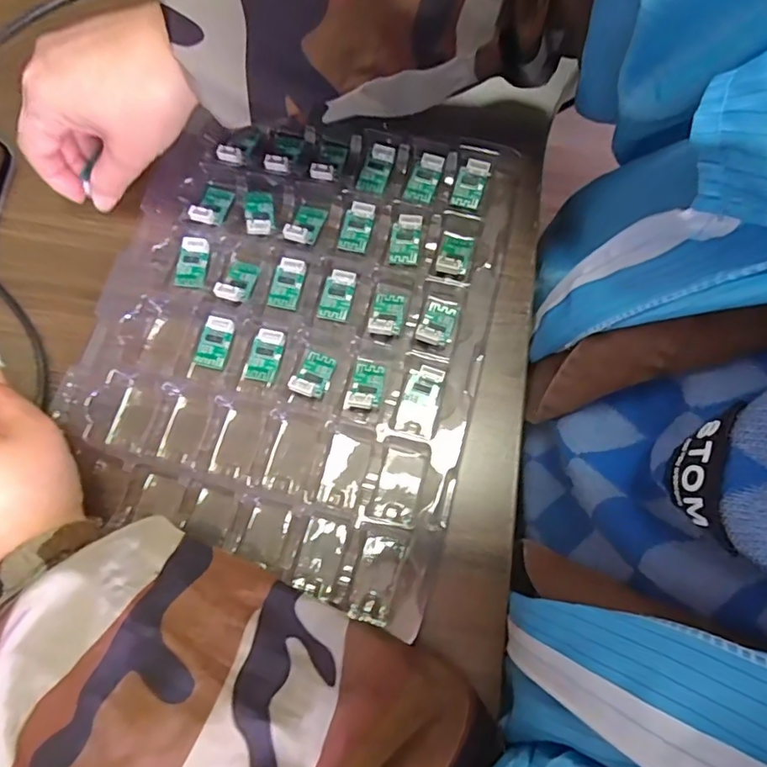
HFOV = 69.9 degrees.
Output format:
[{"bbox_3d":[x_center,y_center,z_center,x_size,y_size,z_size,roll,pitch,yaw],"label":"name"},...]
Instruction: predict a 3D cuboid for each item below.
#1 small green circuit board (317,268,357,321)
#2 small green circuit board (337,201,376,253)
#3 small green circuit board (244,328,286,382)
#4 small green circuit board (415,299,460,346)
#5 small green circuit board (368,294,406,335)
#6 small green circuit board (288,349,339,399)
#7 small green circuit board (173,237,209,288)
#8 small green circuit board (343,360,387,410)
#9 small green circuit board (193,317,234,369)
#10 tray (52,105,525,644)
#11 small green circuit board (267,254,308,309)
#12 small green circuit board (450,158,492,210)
[{"bbox_3d":[-0.026,-0.050,0.314,0.017,0.004,0.028,16,93,1],"label":"small green circuit board"},{"bbox_3d":[-0.016,-0.093,0.326,0.017,0.004,0.029,16,92,3],"label":"small green circuit board"},{"bbox_3d":[-0.065,-0.016,0.304,0.017,0.004,0.029,18,91,2],"label":"small green circuit board"},{"bbox_3d":[0.031,-0.034,0.307,0.019,0.007,0.029,17,75,6],"label":"small green circuit board"},{"bbox_3d":[0.003,-0.040,0.308,0.018,0.009,0.026,11,74,5],"label":"small green circuit board"},{"bbox_3d":[-0.038,-0.005,0.298,0.018,0.010,0.026,21,75,7],"label":"small green circuit board"},{"bbox_3d":[-0.112,-0.071,0.322,0.018,0.004,0.028,7,91,-1],"label":"small green circuit board"},{"bbox_3d":[-0.009,0.001,0.296,0.017,0.009,0.029,11,74,5],"label":"small green circuit board"},{"bbox_3d":[-0.094,-0.023,0.307,0.017,0.004,0.028,18,89,2],"label":"small green circuit board"},{"bbox_3d":[-0.052,-0.034,0.304,0.214,0.022,0.258,14,75,5],"label":"tray"},{"bbox_3d":[-0.056,-0.058,0.317,0.017,0.004,0.029,13,88,-1],"label":"small green circuit board"},{"bbox_3d":[0.053,-0.120,0.332,0.018,0.004,0.029,18,94,-1],"label":"small green circuit board"}]

